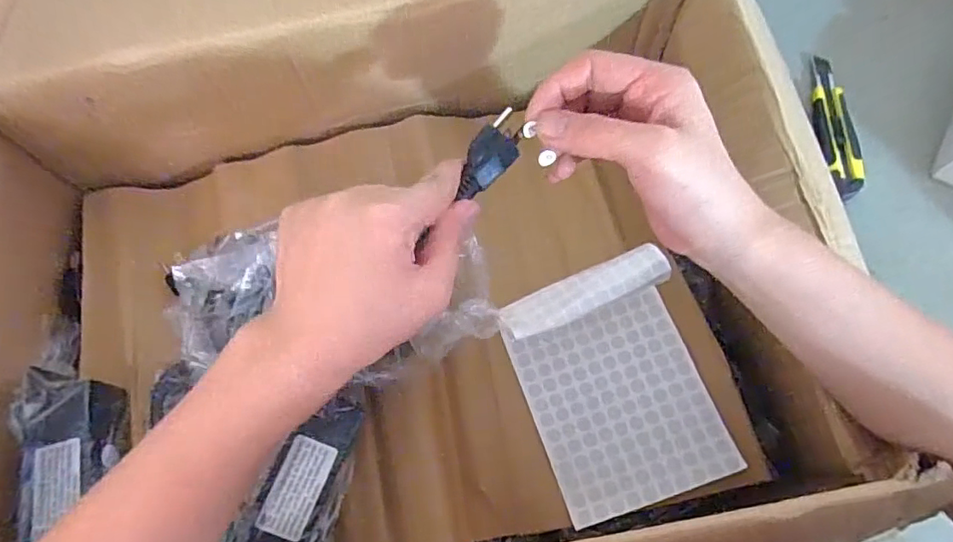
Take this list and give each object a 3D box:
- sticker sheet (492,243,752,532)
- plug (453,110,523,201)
[{"bbox_3d":[0.100,0.079,0.392,0.122,0.055,0.160,-20,69,-5],"label":"sticker sheet"},{"bbox_3d":[0.009,-0.068,0.325,0.022,0.013,0.058,28,75,13],"label":"plug"}]

